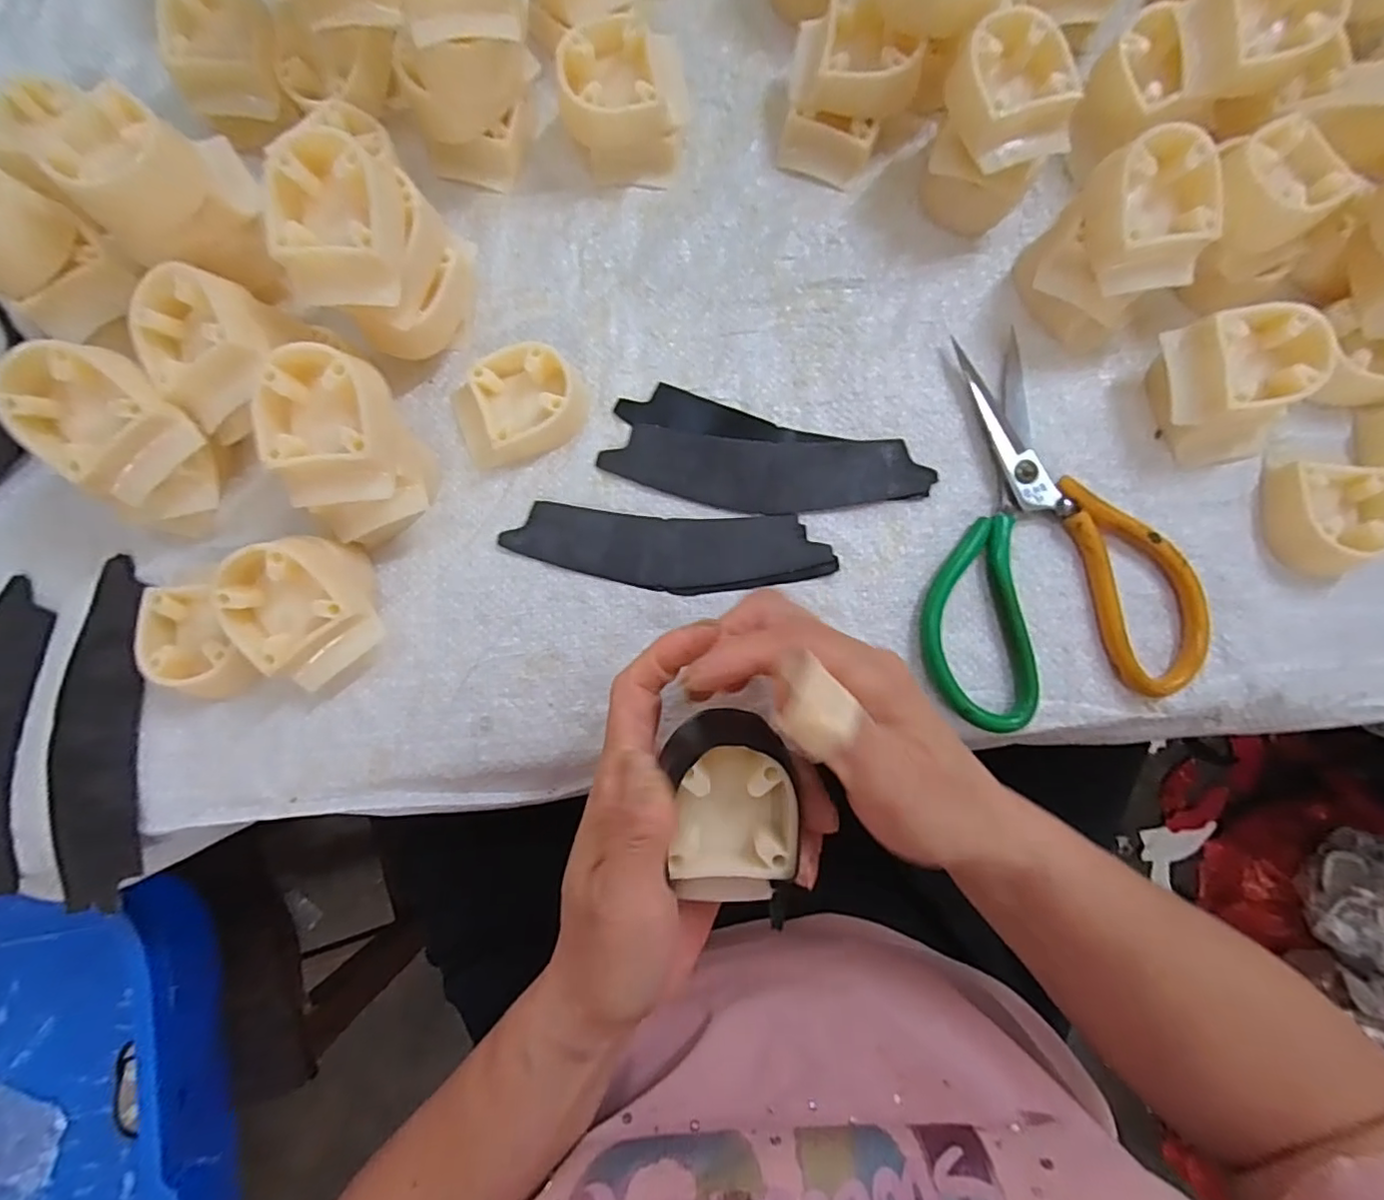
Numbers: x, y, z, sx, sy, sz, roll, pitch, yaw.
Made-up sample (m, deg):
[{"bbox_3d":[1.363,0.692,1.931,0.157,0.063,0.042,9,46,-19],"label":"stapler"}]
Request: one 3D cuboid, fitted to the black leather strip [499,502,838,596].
[{"bbox_3d":[-0.010,-0.024,0.297,0.153,0.004,0.039,3,82,-1],"label":"black leather strip"}]

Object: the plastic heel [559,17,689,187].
[{"bbox_3d":[-0.033,-0.250,0.308,0.059,0.042,0.054,-1,82,-1],"label":"plastic heel"}]

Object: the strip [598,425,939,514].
[{"bbox_3d":[0.037,-0.063,0.303,0.157,0.006,0.037,3,94,0],"label":"strip"}]

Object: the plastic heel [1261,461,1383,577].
[{"bbox_3d":[0.304,-0.039,0.290,0.045,0.023,0.052,-1,82,-1],"label":"plastic heel"}]

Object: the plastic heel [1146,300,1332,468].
[{"bbox_3d":[0.255,-0.100,0.287,0.060,0.046,0.058,-10,82,-2],"label":"plastic heel"}]

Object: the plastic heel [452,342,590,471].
[{"bbox_3d":[-0.083,-0.094,0.298,0.062,0.021,0.049,-23,83,-4],"label":"plastic heel"}]

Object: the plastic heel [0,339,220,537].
[{"bbox_3d":[-0.246,-0.068,0.268,0.056,0.065,0.059,-43,85,-6],"label":"plastic heel"}]

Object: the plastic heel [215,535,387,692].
[{"bbox_3d":[-0.168,0.006,0.270,0.050,0.045,0.055,0,82,-1],"label":"plastic heel"}]

